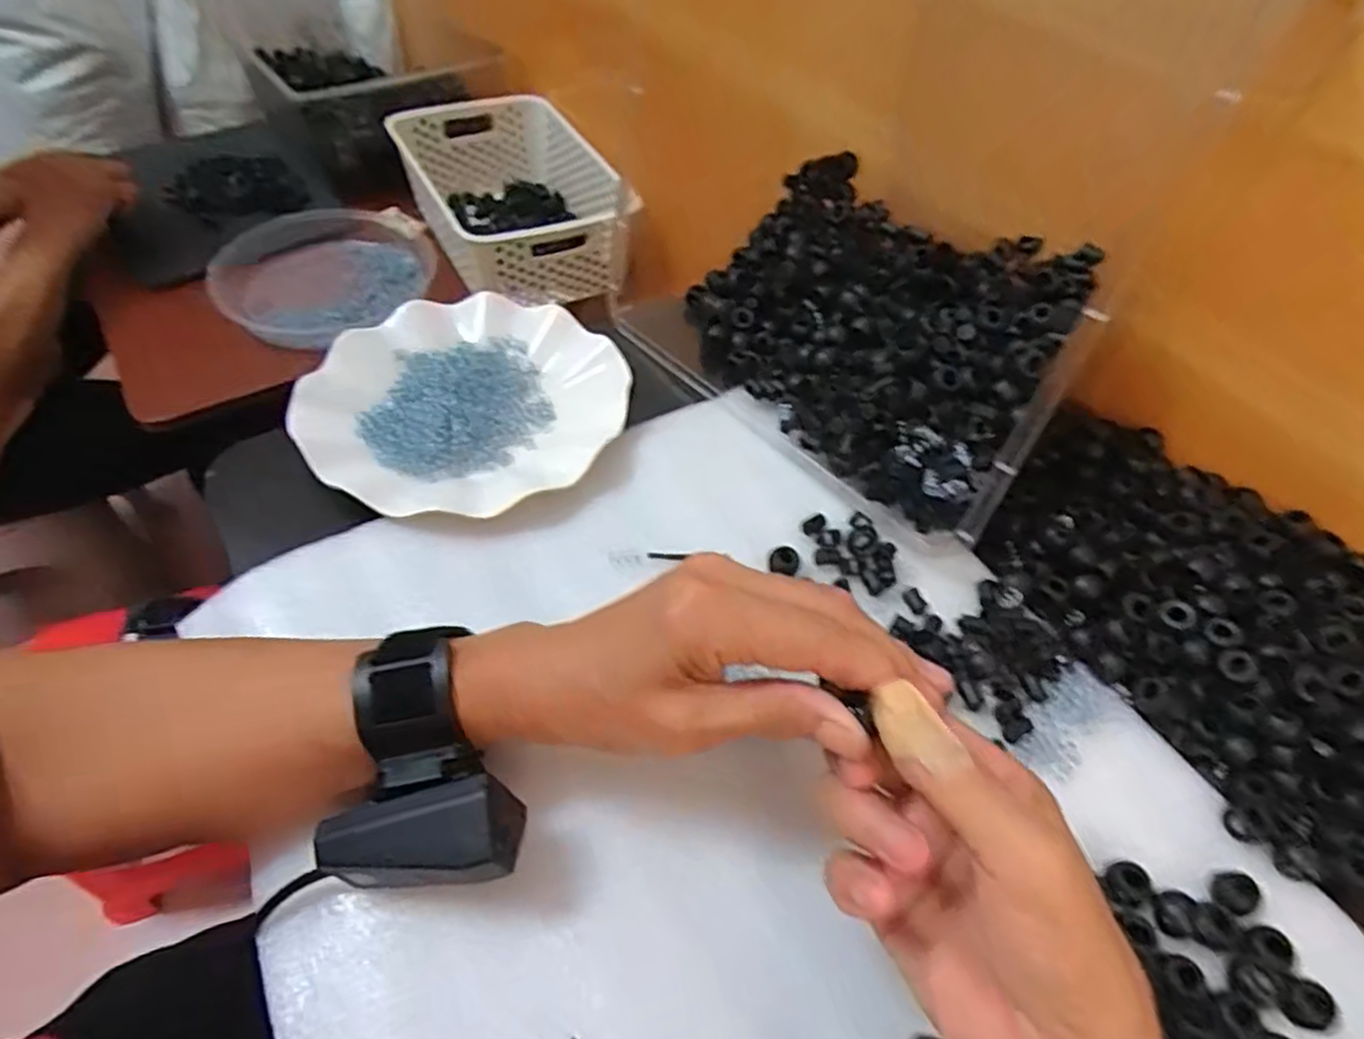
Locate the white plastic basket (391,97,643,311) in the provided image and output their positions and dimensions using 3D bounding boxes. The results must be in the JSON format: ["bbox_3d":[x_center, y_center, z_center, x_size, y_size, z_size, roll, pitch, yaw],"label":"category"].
[{"bbox_3d":[-0.203,-0.385,0.882,0.229,0.125,0.313,-15,55,-16],"label":"white plastic basket"}]

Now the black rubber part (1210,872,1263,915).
[{"bbox_3d":[0.223,0.151,0.295,0.016,0.009,0.015,2,52,-3],"label":"black rubber part"}]

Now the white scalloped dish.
[{"bbox_3d":[-0.129,-0.070,0.436,0.177,0.028,0.176,2,52,-3],"label":"white scalloped dish"}]

